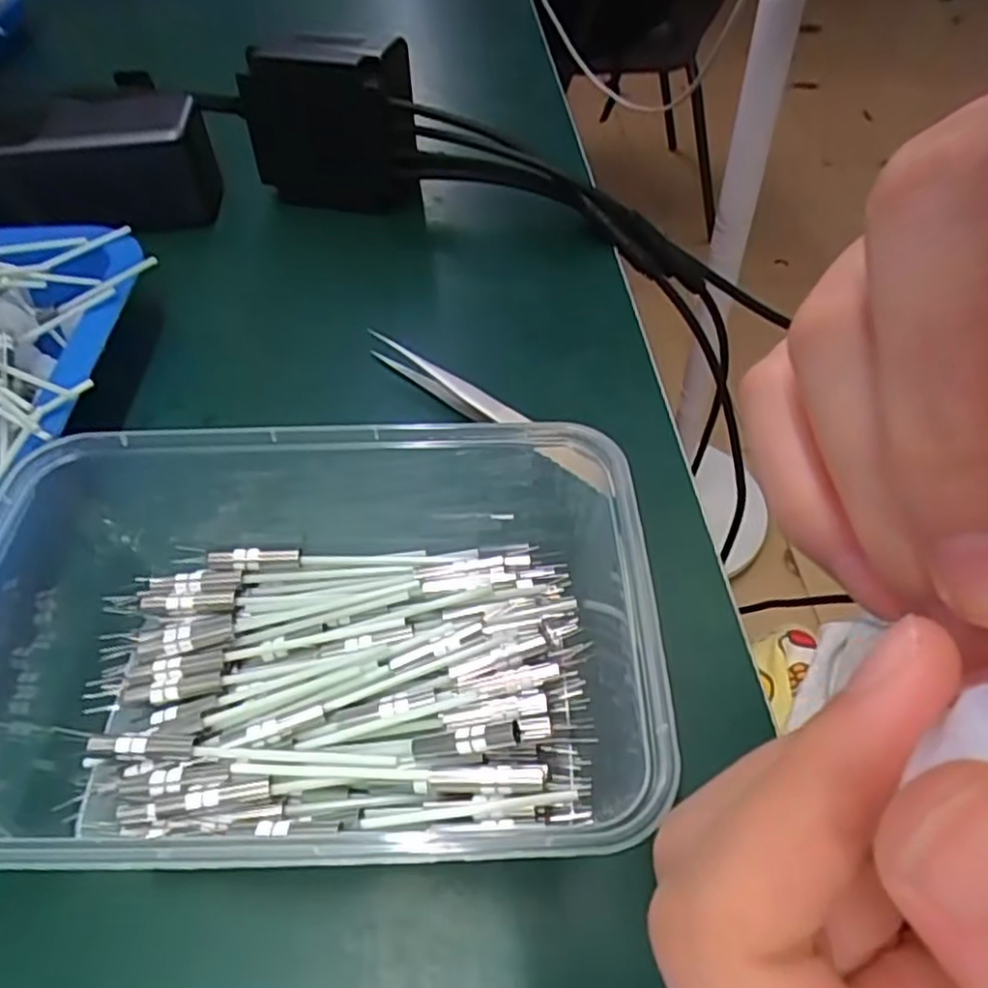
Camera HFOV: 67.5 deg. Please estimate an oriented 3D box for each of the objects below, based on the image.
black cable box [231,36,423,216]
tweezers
[{"bbox_3d":[-0.085,-0.189,0.385,0.089,0.080,0.021,2,49,3],"label":"black cable box"},{"bbox_3d":[-0.006,-0.035,0.298,0.115,0.014,0.010,29,56,23],"label":"tweezers"}]

